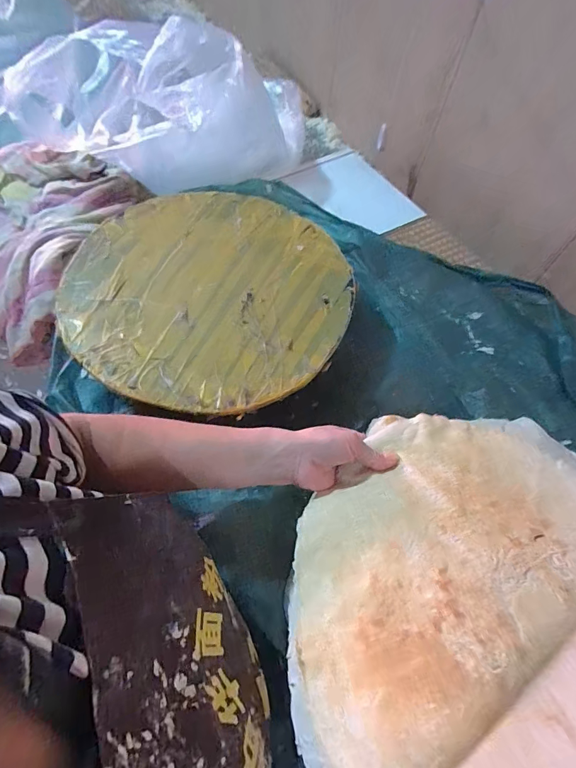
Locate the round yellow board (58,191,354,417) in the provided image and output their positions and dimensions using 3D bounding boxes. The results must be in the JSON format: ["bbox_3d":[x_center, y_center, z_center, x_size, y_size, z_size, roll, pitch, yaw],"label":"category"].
[{"bbox_3d":[-0.110,-0.142,0.552,0.388,0.013,0.392,2,62,-3],"label":"round yellow board"}]

